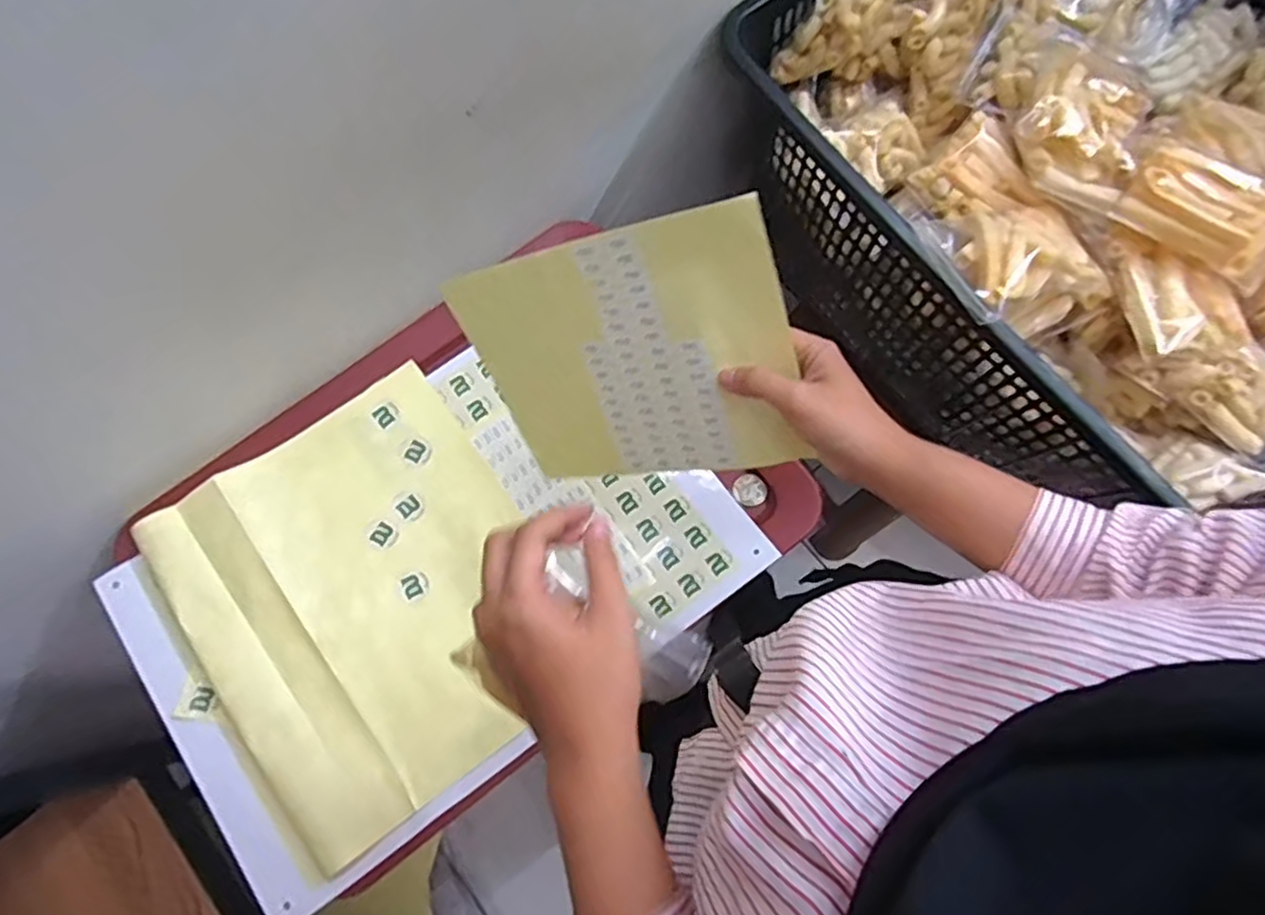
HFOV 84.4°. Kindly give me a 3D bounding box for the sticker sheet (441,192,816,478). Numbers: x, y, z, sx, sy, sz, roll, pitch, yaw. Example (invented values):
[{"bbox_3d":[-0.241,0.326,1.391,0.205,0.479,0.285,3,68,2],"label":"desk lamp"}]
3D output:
[{"bbox_3d":[-0.001,-0.058,0.440,0.203,0.160,0.010,-7,30,28],"label":"sticker sheet"}]

